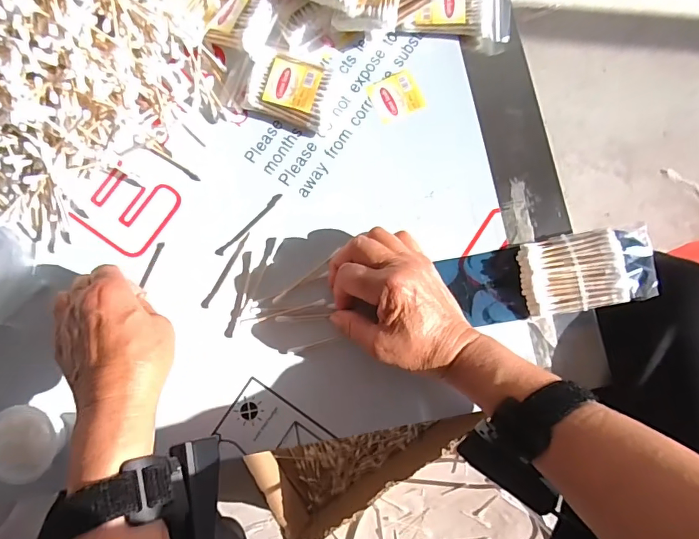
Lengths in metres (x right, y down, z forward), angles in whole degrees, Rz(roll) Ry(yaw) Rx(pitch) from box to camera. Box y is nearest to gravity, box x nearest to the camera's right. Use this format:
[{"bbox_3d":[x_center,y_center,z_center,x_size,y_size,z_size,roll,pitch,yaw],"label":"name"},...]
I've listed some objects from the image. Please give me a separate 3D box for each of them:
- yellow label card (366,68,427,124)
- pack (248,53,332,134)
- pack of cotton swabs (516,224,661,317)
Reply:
[{"bbox_3d":[0.042,-0.157,0.411,0.043,0.004,0.041,-24,81,-4],"label":"yellow label card"},{"bbox_3d":[-0.051,-0.159,0.404,0.067,0.019,0.064,12,81,2],"label":"pack"},{"bbox_3d":[0.198,0.000,0.379,0.108,0.022,0.063,-10,81,-2],"label":"pack of cotton swabs"}]

